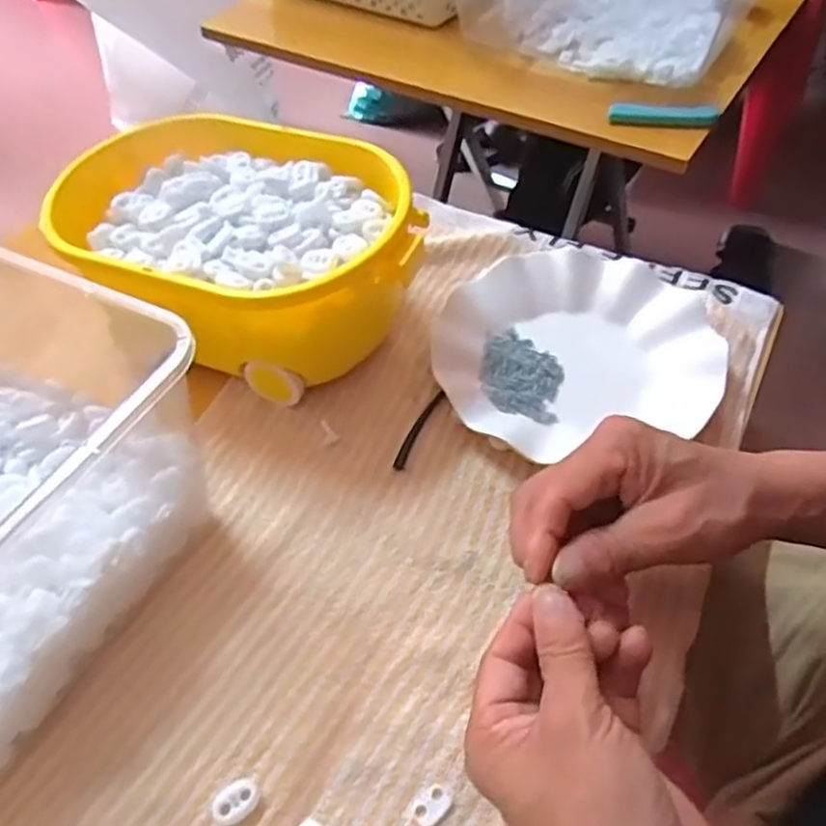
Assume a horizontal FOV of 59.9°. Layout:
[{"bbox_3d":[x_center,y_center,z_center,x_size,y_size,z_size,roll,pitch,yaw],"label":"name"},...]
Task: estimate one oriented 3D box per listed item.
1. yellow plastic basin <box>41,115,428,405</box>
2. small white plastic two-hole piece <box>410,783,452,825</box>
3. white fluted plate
[{"bbox_3d":[-0.115,-0.109,0.484,0.252,0.089,0.165,14,53,15],"label":"yellow plastic basin"},{"bbox_3d":[0.008,0.177,0.324,0.018,0.004,0.014,-38,58,-24],"label":"small white plastic two-hole piece"},{"bbox_3d":[0.107,-0.048,0.485,0.186,0.023,0.164,-13,51,-7],"label":"white fluted plate"}]

